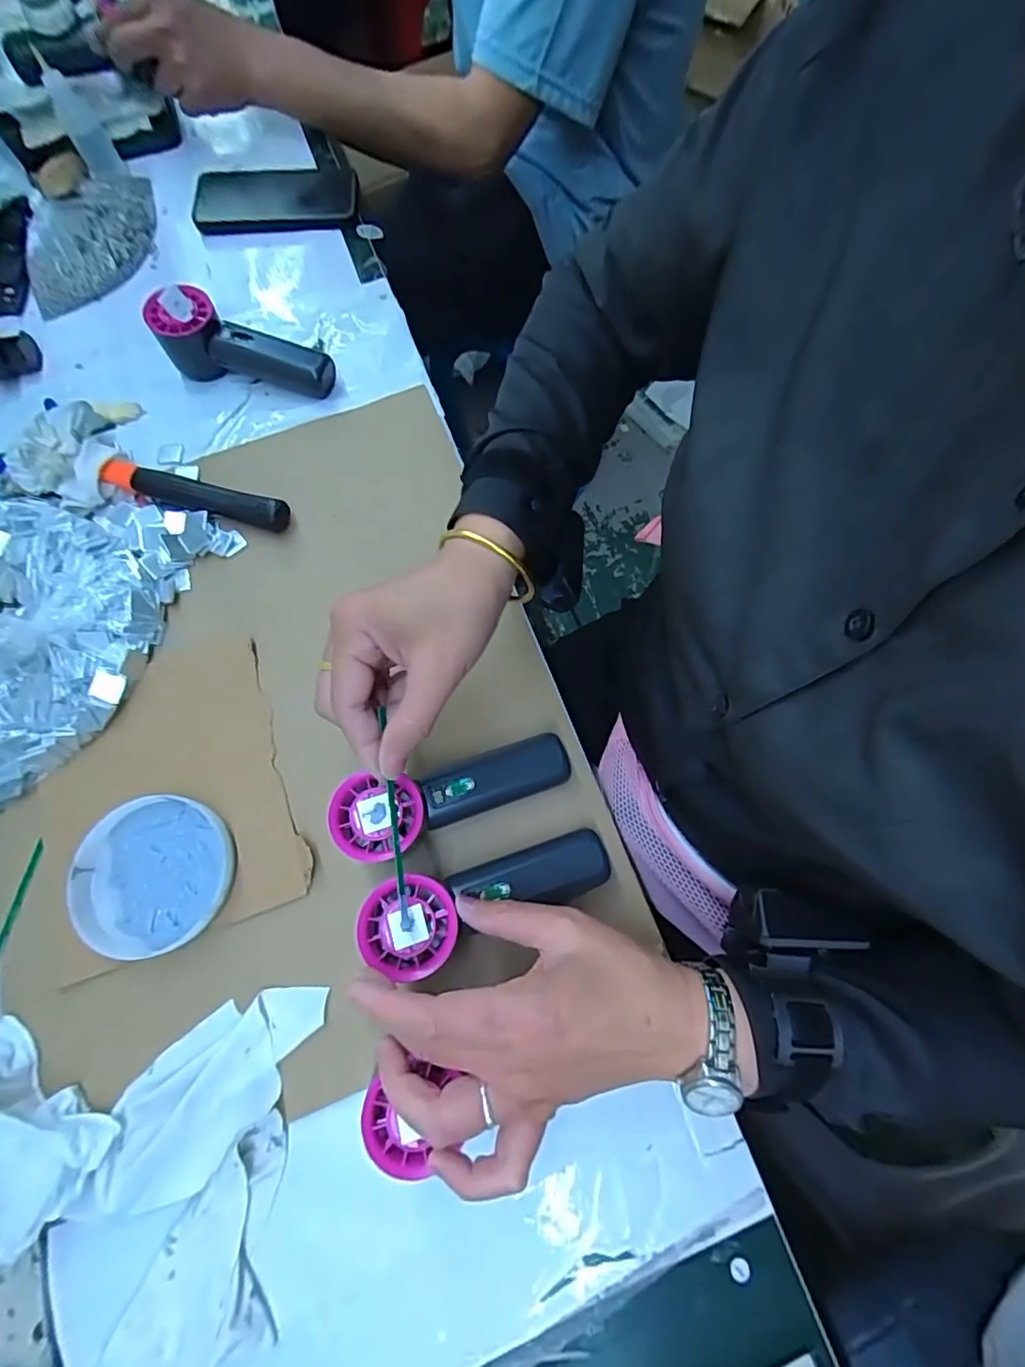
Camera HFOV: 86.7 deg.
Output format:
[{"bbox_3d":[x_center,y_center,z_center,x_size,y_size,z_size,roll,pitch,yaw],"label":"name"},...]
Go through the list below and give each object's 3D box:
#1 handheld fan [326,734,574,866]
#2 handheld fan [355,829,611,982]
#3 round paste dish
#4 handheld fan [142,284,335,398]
[{"bbox_3d":[-0.038,0.077,0.362,0.151,0.057,0.052,-14,73,-4],"label":"handheld fan"},{"bbox_3d":[-0.014,0.131,0.333,0.154,0.025,0.051,-13,72,-16],"label":"handheld fan"},{"bbox_3d":[-0.240,0.127,0.366,0.101,0.020,0.097,0,72,0],"label":"round paste dish"},{"bbox_3d":[-0.240,-0.296,0.482,0.149,0.058,0.058,23,74,7],"label":"handheld fan"}]

